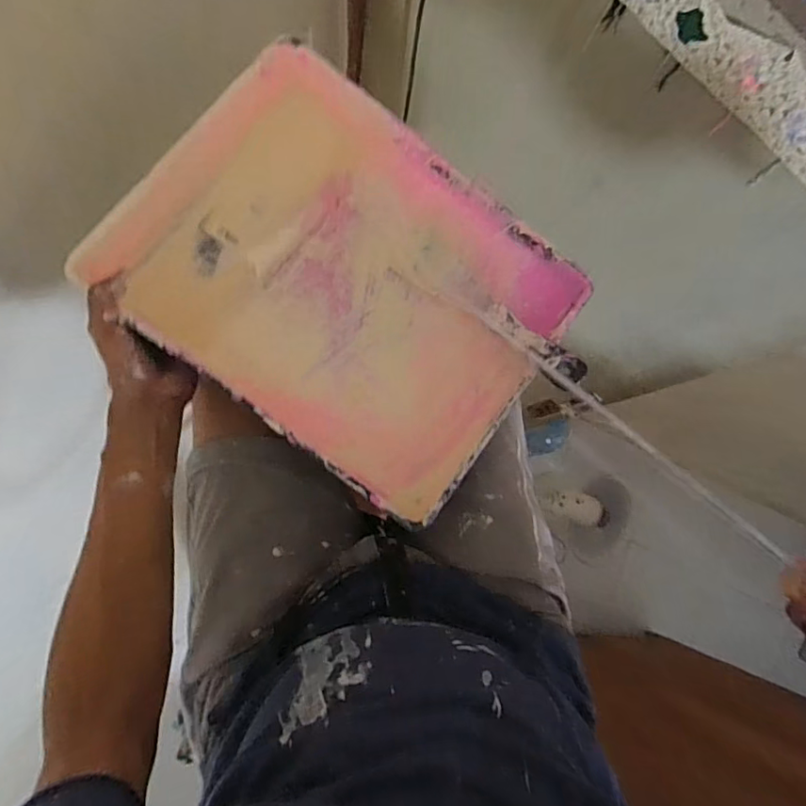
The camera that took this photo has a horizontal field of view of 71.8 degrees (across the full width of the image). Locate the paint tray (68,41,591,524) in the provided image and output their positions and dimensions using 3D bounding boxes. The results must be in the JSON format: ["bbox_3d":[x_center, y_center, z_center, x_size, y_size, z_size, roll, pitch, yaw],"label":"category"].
[{"bbox_3d":[-0.046,-0.105,0.497,0.358,0.080,0.273,36,80,1],"label":"paint tray"}]

